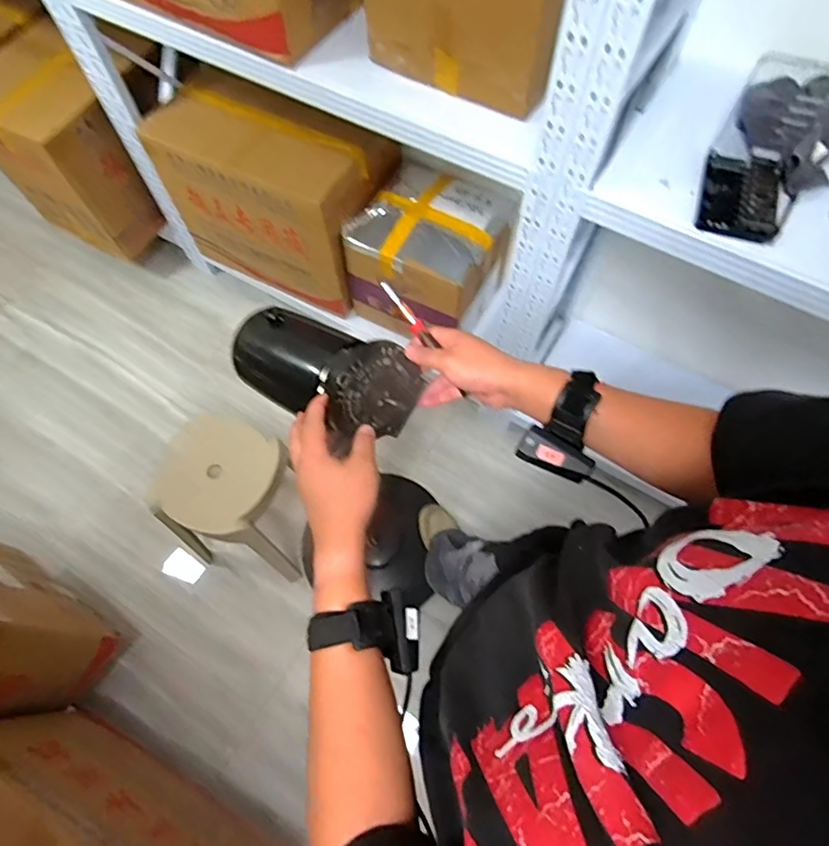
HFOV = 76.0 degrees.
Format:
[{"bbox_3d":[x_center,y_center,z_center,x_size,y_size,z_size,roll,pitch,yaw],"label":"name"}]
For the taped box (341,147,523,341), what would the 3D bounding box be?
[{"bbox_3d":[0.057,-0.475,1.507,0.379,0.309,0.358,27,68,12],"label":"taped box"}]

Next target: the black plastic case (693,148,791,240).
[{"bbox_3d":[0.503,-0.346,0.803,0.127,0.031,0.150,22,67,10],"label":"black plastic case"}]

